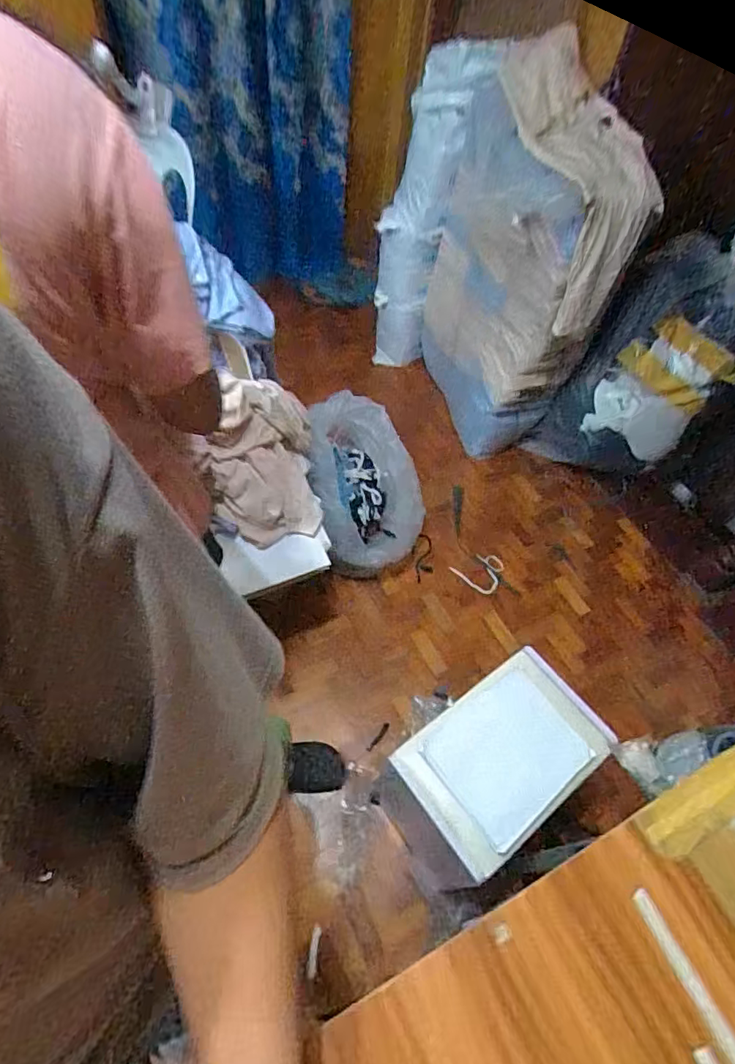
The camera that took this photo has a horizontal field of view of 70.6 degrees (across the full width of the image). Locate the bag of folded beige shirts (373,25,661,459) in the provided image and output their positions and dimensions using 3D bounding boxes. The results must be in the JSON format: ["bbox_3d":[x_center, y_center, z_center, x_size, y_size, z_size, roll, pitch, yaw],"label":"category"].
[{"bbox_3d":[0.394,-0.832,1.664,0.465,0.983,0.775,-14,57,-14],"label":"bag of folded beige shirts"}]

